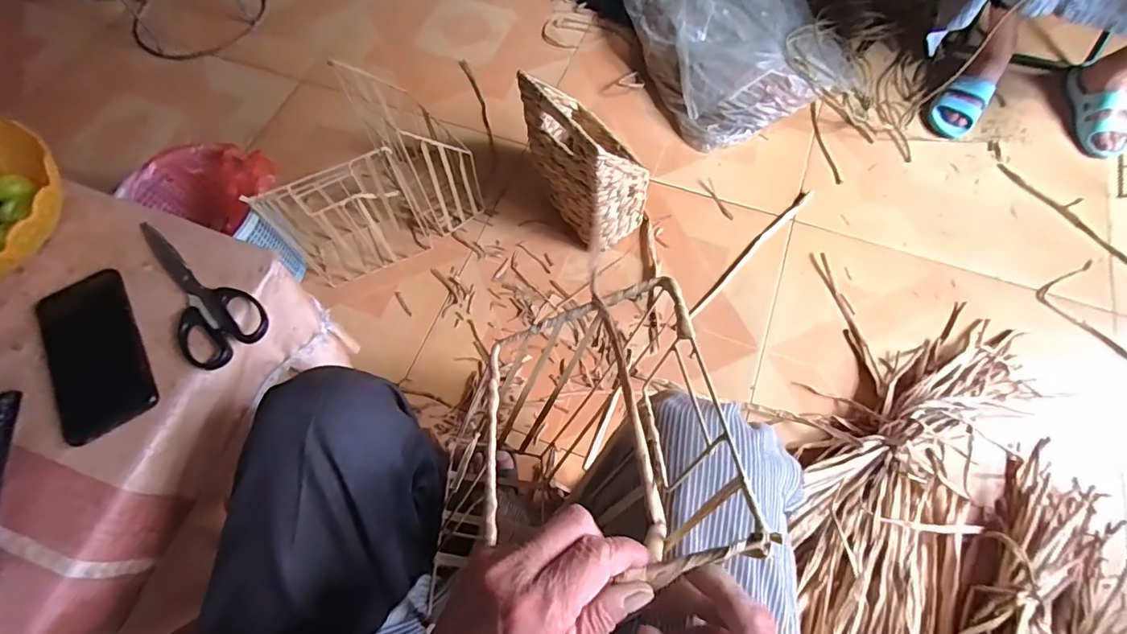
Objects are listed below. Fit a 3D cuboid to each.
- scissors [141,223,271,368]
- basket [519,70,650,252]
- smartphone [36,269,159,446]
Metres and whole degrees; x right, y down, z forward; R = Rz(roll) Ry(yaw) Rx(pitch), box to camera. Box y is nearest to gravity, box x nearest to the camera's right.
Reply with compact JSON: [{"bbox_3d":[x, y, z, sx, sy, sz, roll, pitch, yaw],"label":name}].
[{"bbox_3d":[-0.369,-0.023,0.474,0.188,0.009,0.074,35,73,14],"label":"scissors"},{"bbox_3d":[0.039,-0.287,0.897,0.128,0.289,0.228,-34,71,-12],"label":"basket"},{"bbox_3d":[-0.429,0.033,0.449,0.081,0.009,0.161,-30,70,-11],"label":"smartphone"}]

